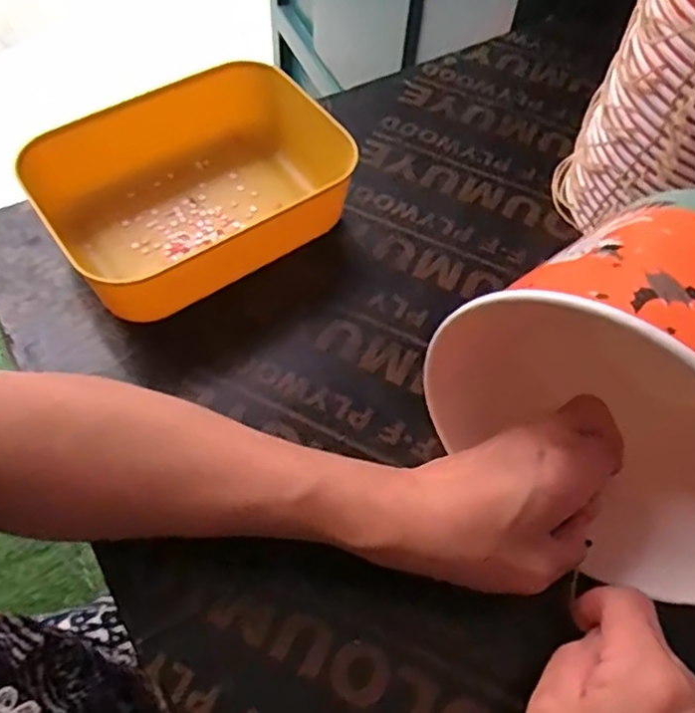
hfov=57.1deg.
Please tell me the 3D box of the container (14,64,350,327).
[{"bbox_3d":[-0.091,-0.113,0.426,0.188,0.056,0.141,-29,64,-19],"label":"container"}]

